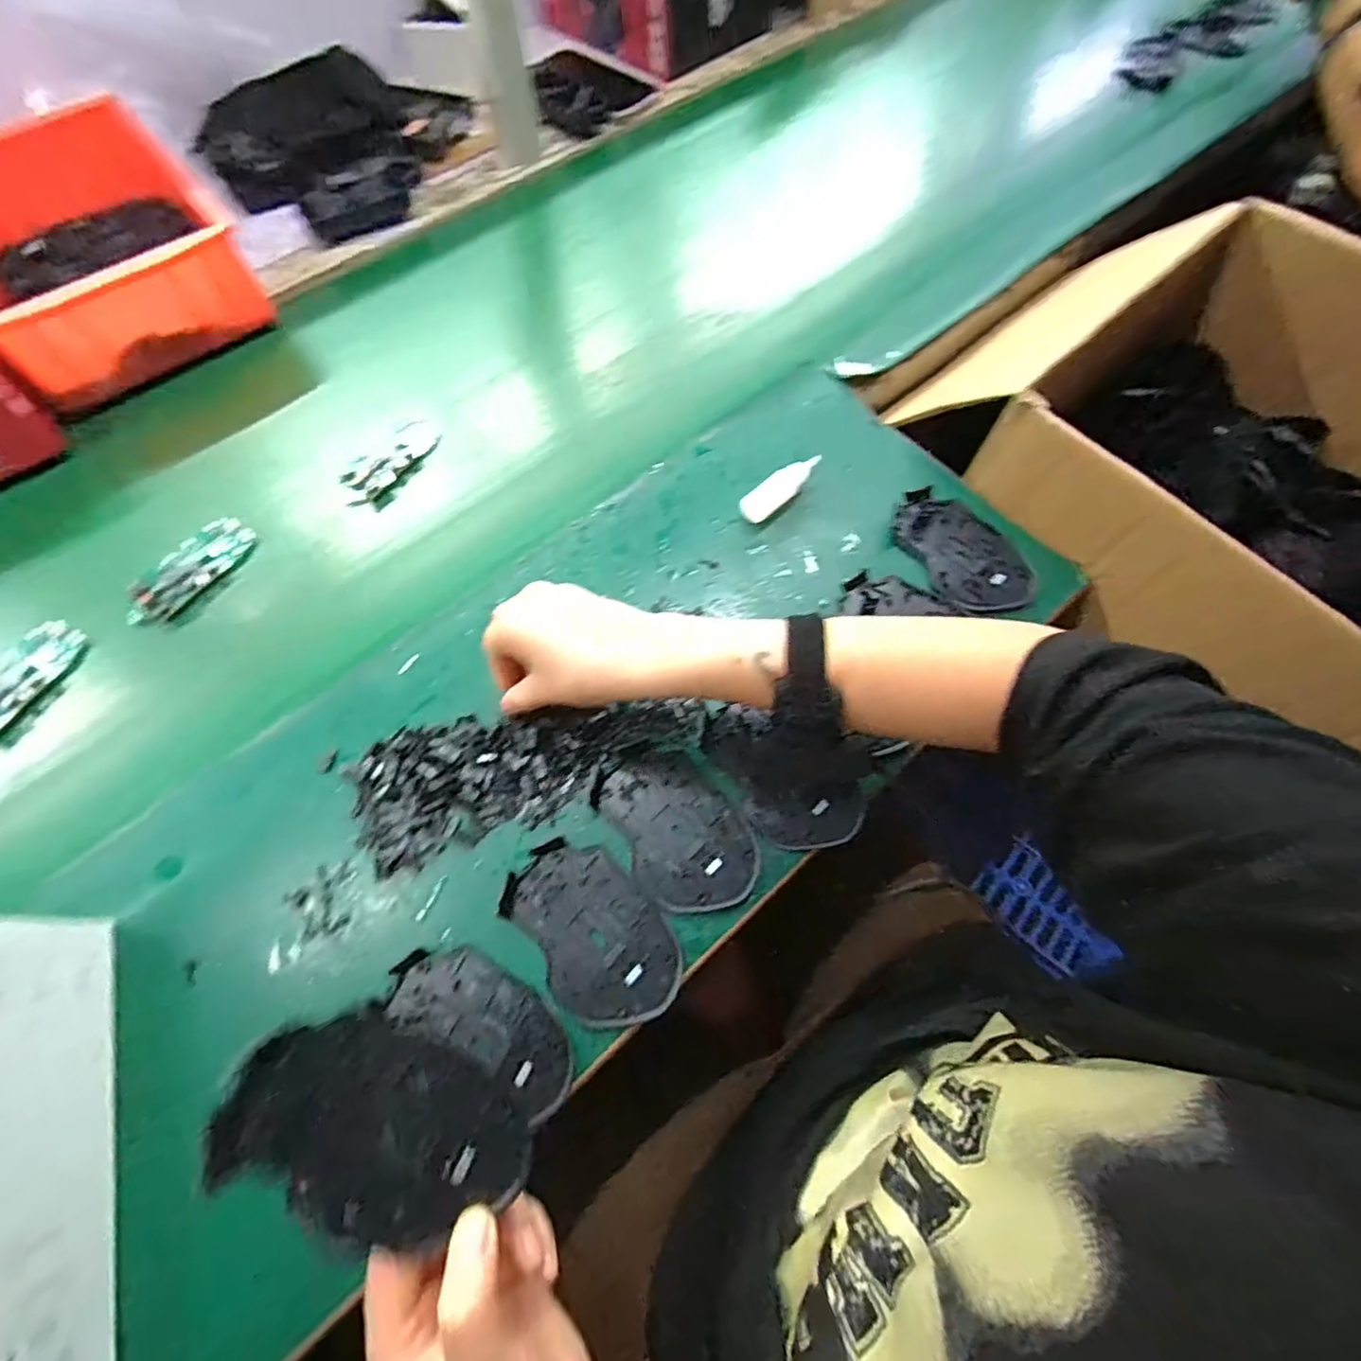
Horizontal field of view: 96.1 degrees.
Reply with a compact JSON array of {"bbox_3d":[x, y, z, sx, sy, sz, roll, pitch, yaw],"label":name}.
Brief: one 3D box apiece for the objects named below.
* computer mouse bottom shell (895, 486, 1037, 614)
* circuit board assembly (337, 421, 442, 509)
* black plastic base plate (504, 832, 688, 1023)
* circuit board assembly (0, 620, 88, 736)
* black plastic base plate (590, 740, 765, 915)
[{"bbox_3d":[0.214,-0.099,0.466,0.070,0.010,0.115,-31,72,-12],"label":"computer mouse bottom shell"},{"bbox_3d":[-0.243,-0.184,0.514,0.042,0.019,0.096,33,71,12],"label":"circuit board assembly"},{"bbox_3d":[-0.052,0.150,0.365,0.072,0.008,0.113,-40,74,-15],"label":"black plastic base plate"},{"bbox_3d":[-0.465,0.000,0.431,0.031,0.018,0.093,21,69,8],"label":"circuit board assembly"},{"bbox_3d":[-0.002,0.092,0.390,0.073,0.004,0.111,-31,71,-12],"label":"black plastic base plate"}]

